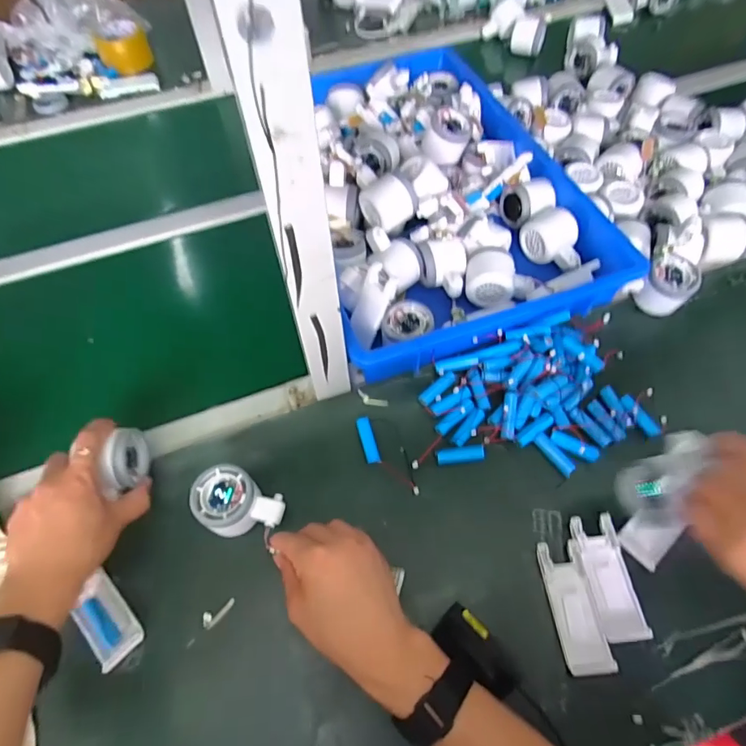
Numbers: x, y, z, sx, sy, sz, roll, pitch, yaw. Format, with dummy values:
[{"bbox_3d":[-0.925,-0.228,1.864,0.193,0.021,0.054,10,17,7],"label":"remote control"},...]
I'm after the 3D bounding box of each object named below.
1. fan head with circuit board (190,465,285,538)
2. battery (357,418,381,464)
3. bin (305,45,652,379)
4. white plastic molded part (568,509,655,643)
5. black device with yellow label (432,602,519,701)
[{"bbox_3d":[-0.131,0.129,0.465,0.081,0.042,0.057,26,62,17],"label":"fan head with circuit board"},{"bbox_3d":[-0.005,0.072,0.516,0.014,0.012,0.053,-13,59,-6],"label":"battery"},{"bbox_3d":[0.064,-0.267,0.666,0.362,0.092,0.535,-18,59,-9],"label":"bin"},{"bbox_3d":[0.216,0.185,0.442,0.038,0.007,0.105,-7,58,-2],"label":"white plastic molded part"},{"bbox_3d":[0.080,0.222,0.382,0.067,0.023,0.037,40,38,22],"label":"black device with yellow label"}]

